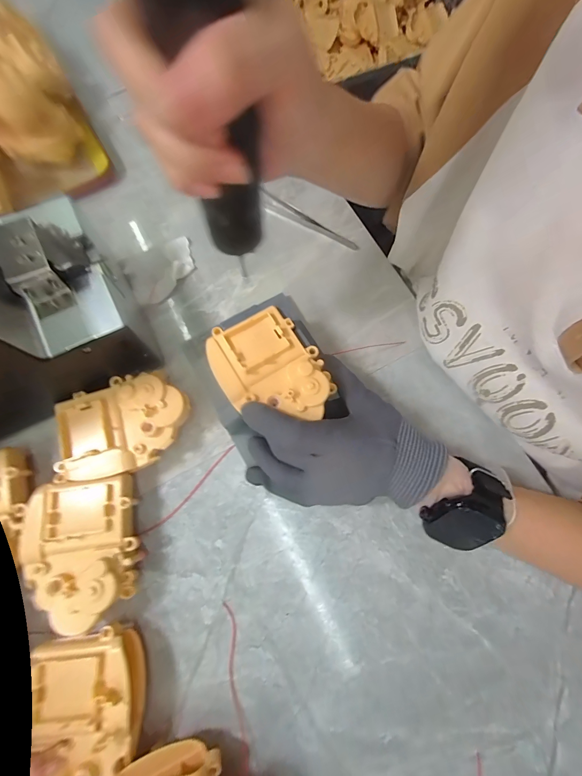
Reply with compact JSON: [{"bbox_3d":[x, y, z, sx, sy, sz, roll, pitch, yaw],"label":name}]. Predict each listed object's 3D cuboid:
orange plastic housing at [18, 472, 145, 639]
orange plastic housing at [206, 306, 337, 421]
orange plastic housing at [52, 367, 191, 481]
[{"bbox_3d":[-0.149,0.117,0.237,0.079,0.039,0.100,-14,76,-6],"label":"orange plastic housing"},{"bbox_3d":[-0.015,-0.015,0.235,0.074,0.013,0.090,-27,78,-9],"label":"orange plastic housing"},{"bbox_3d":[-0.133,0.028,0.258,0.101,0.030,0.080,-12,76,-5],"label":"orange plastic housing"}]

